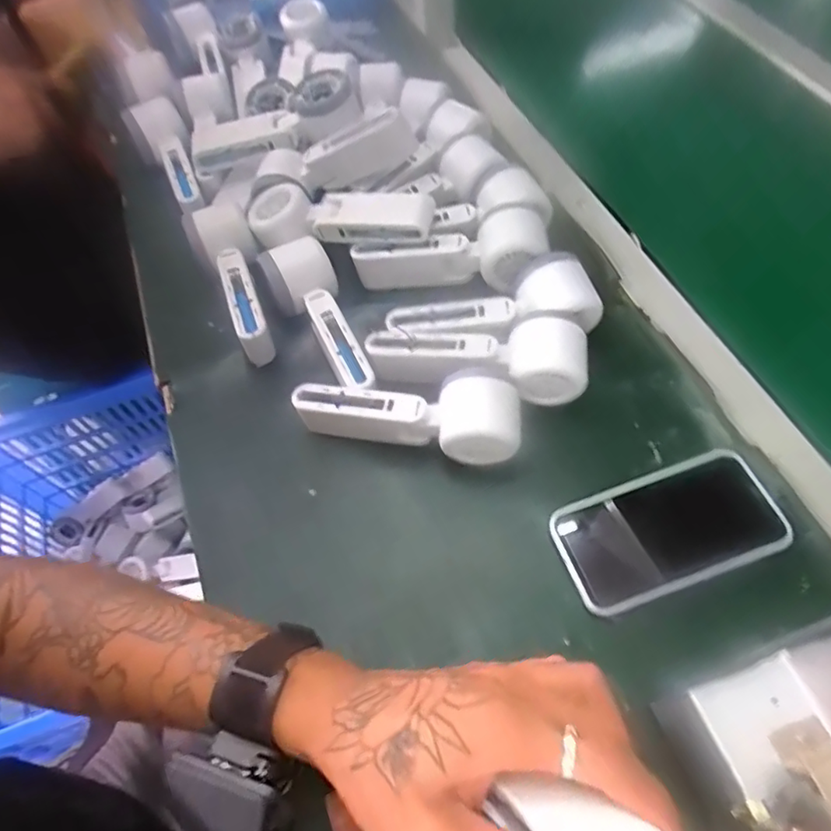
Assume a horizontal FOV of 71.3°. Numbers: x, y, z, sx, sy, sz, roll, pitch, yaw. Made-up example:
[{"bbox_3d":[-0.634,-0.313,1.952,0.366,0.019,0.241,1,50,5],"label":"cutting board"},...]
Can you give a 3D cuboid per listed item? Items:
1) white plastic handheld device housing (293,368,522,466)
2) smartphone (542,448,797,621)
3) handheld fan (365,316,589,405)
[{"bbox_3d":[-0.006,-0.005,0.433,0.166,0.060,0.057,9,61,10],"label":"white plastic handheld device housing"},{"bbox_3d":[0.170,0.076,0.394,0.144,0.012,0.077,-19,60,-7],"label":"smartphone"},{"bbox_3d":[0.046,-0.048,0.446,0.166,0.040,0.057,4,60,7],"label":"handheld fan"}]

